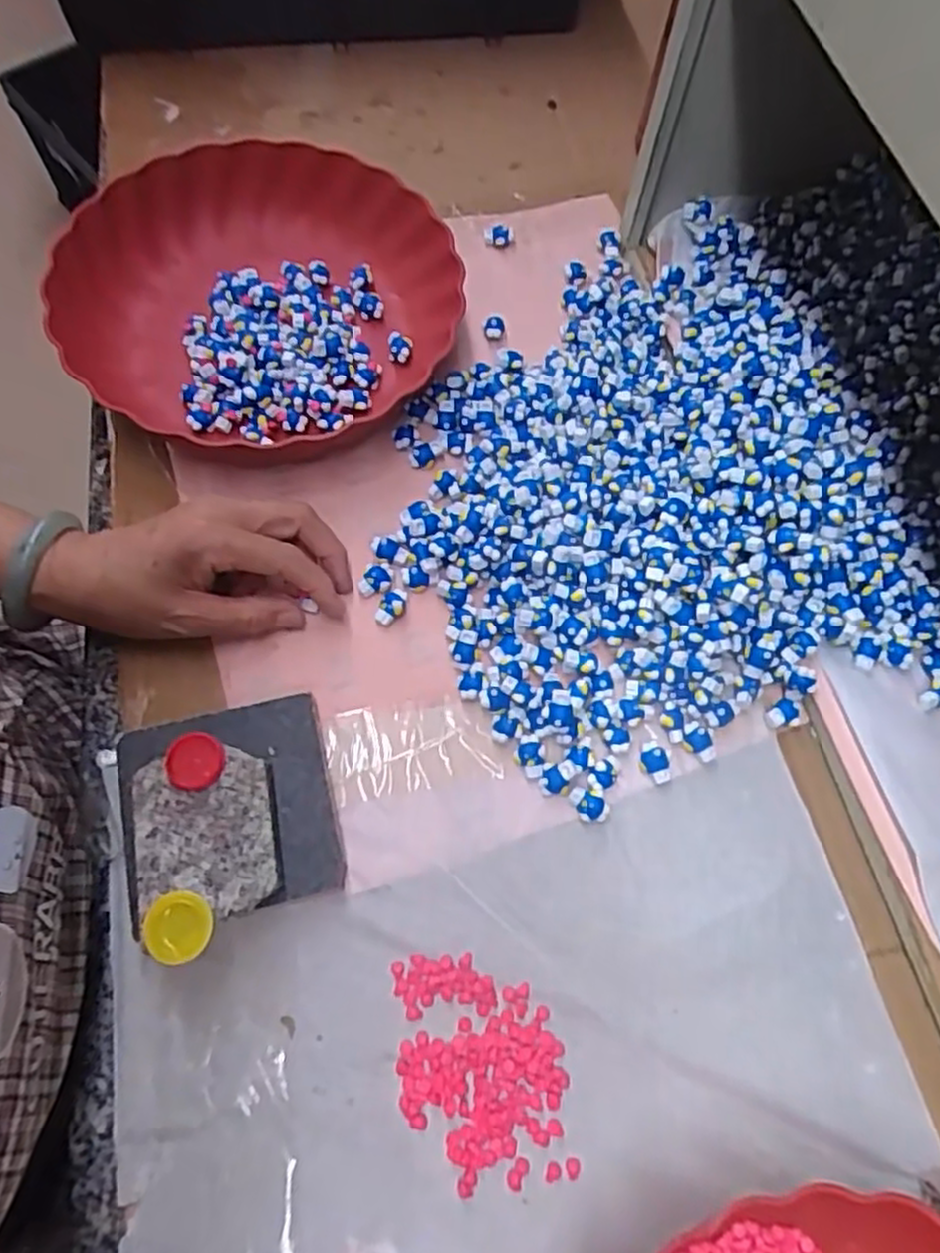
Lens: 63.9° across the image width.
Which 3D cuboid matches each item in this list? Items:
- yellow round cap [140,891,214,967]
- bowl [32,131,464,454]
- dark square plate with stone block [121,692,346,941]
[{"bbox_3d":[-0.128,0.131,0.328,0.030,0.004,0.029,1,67,-3],"label":"yellow round cap"},{"bbox_3d":[-0.133,-0.217,0.484,0.244,0.059,0.229,-12,68,-9],"label":"bowl"},{"bbox_3d":[-0.118,0.089,0.366,0.097,0.036,0.099,-12,68,-9],"label":"dark square plate with stone block"}]

